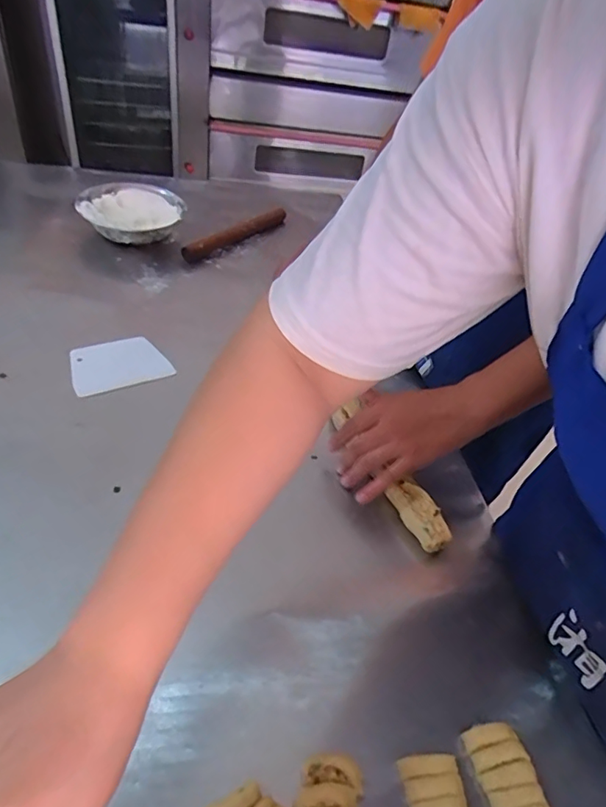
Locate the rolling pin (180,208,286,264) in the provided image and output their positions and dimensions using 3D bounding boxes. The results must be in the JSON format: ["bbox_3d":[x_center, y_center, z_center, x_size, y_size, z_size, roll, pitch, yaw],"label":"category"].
[{"bbox_3d":[-0.129,-0.336,0.999,0.035,0.027,0.270,31,46,21],"label":"rolling pin"}]

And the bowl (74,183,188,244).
[{"bbox_3d":[-0.316,-0.353,0.929,0.164,0.060,0.177,6,42,-5],"label":"bowl"}]

